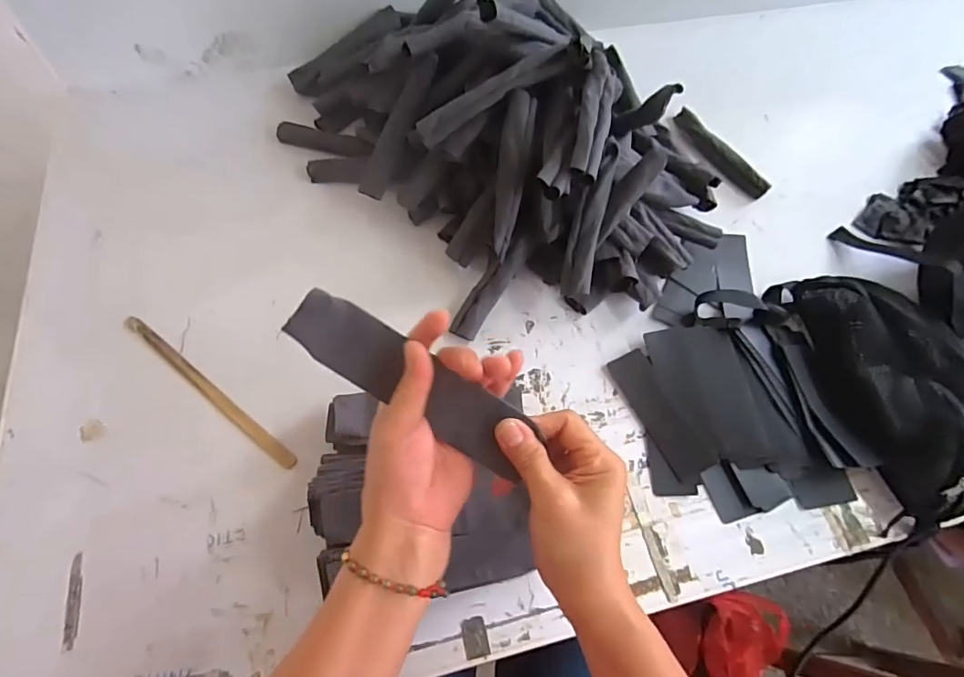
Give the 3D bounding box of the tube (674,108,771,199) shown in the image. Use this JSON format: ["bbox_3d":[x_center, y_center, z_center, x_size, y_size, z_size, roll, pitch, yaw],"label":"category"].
[{"bbox_3d":[0.344,-0.273,0.757,0.029,0.022,0.175,-32,69,-17],"label":"tube"}]

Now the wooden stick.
[{"bbox_3d":[-0.303,0.055,0.574,0.270,0.007,0.019,36,67,15],"label":"wooden stick"}]

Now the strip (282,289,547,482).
[{"bbox_3d":[-0.047,0.028,0.344,0.172,0.009,0.043,33,87,-4],"label":"strip"}]

